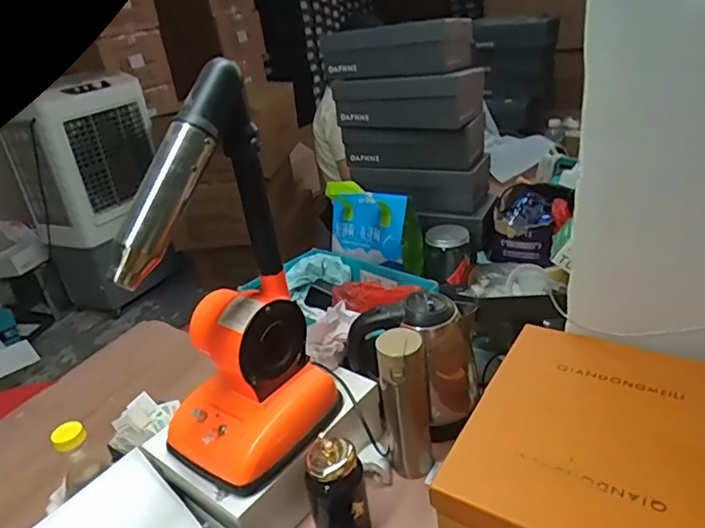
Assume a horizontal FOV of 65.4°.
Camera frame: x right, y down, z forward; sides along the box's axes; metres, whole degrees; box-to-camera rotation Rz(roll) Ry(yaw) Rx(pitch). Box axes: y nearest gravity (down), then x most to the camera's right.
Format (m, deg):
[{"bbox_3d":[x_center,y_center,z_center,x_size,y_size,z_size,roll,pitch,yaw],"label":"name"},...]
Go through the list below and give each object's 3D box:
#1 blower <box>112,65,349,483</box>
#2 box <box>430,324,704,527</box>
[{"bbox_3d":[-0.173,0.036,0.692,0.176,0.474,0.213,10,32,30],"label":"blower"},{"bbox_3d":[0.297,0.223,0.654,0.286,0.090,0.332,11,33,31],"label":"box"}]

